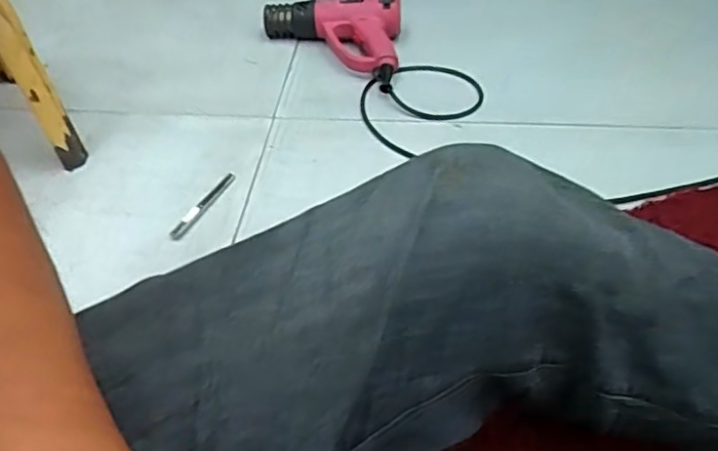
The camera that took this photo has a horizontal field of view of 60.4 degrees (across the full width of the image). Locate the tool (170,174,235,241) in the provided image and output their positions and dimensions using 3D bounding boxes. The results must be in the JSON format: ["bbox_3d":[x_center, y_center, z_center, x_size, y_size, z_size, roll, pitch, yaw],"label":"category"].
[{"bbox_3d":[-0.185,-0.026,0.740,0.015,0.010,0.127,16,46,18],"label":"tool"}]

